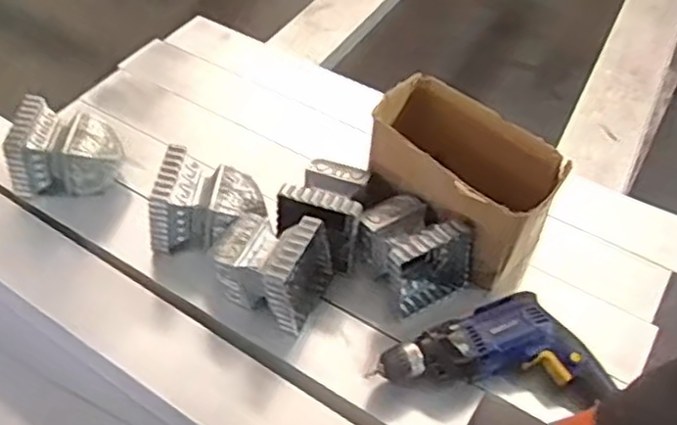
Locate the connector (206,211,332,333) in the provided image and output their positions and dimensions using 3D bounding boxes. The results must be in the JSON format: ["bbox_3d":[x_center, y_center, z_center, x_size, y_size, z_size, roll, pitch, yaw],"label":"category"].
[{"bbox_3d":[-0.088,0.061,0.851,0.138,0.112,0.108,21,52,16],"label":"connector"}]

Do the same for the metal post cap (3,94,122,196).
[{"bbox_3d":[-0.394,-0.094,0.975,0.152,0.108,0.094,-4,49,-8],"label":"metal post cap"}]

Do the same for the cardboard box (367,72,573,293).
[{"bbox_3d":[0.159,-0.038,0.904,0.142,0.162,0.250,-35,58,-27],"label":"cardboard box"}]

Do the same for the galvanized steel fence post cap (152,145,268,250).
[{"bbox_3d":[-0.171,-0.009,0.912,0.136,0.109,0.097,5,49,-1],"label":"galvanized steel fence post cap"}]

